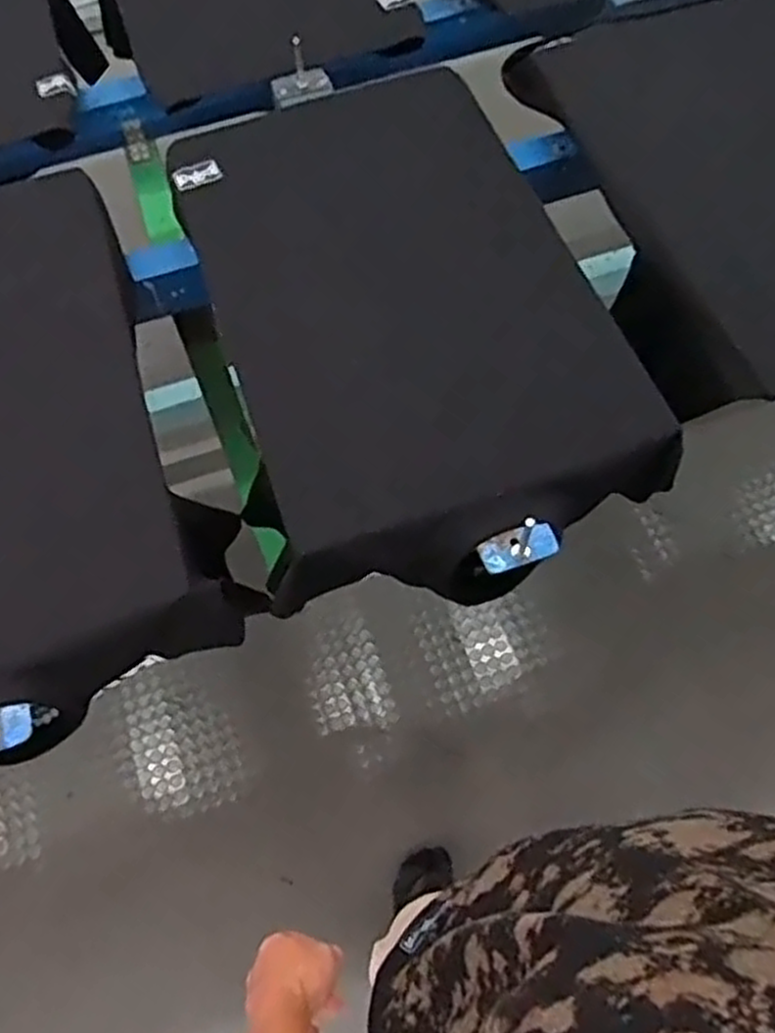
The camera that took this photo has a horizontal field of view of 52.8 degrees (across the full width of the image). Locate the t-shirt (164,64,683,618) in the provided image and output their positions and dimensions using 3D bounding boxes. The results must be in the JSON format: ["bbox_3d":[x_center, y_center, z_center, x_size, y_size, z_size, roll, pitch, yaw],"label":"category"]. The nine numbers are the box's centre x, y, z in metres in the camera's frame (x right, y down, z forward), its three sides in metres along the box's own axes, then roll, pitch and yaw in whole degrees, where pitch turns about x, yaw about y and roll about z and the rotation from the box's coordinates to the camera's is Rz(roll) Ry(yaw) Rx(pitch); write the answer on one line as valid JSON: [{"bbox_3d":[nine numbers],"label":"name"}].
[{"bbox_3d":[0.028,-0.226,0.921,0.455,0.125,0.650,-15,70,-6],"label":"t-shirt"}]

